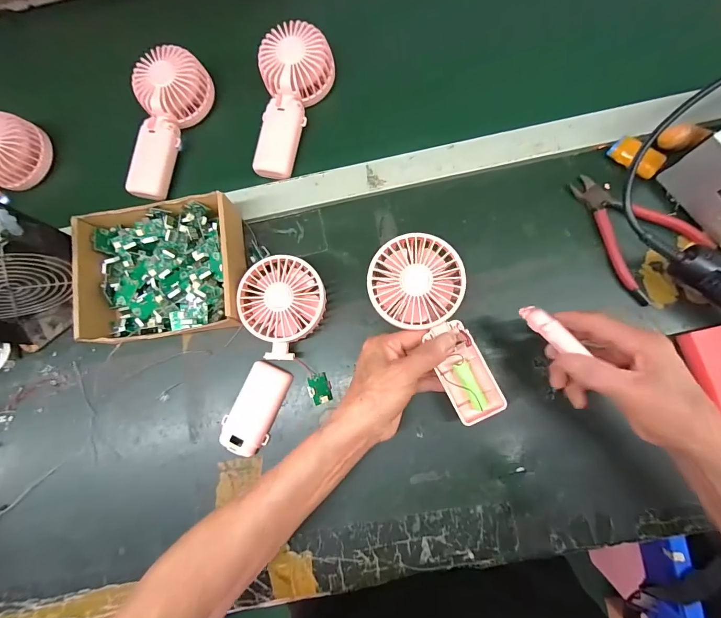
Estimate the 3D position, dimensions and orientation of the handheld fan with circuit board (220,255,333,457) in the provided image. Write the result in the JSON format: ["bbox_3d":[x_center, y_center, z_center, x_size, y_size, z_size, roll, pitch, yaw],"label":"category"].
[{"bbox_3d":[-0.084,0.049,0.377,0.104,0.044,0.205,13,96,5],"label":"handheld fan with circuit board"}]

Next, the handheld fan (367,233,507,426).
[{"bbox_3d":[0.075,0.019,0.340,0.083,0.027,0.184,-27,95,0],"label":"handheld fan"}]

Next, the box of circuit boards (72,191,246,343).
[{"bbox_3d":[-0.213,-0.039,0.394,0.169,0.052,0.146,-9,79,3],"label":"box of circuit boards"}]

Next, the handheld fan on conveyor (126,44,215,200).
[{"bbox_3d":[-0.239,-0.225,0.439,0.080,0.041,0.178,7,80,6],"label":"handheld fan on conveyor"}]

